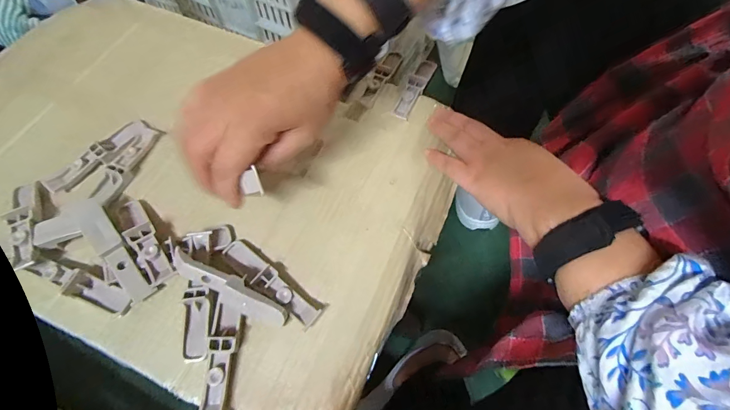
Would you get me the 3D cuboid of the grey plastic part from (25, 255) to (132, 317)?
[{"bbox_3d":[-0.229,0.063,0.281,0.090,0.014,0.019,19,67,8],"label":"grey plastic part"}]

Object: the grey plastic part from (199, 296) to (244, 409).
[{"bbox_3d":[-0.105,0.115,0.257,0.020,0.016,0.081,0,65,0],"label":"grey plastic part"}]

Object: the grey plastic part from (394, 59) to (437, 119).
[{"bbox_3d":[0.054,-0.127,0.379,0.020,0.009,0.082,27,68,12],"label":"grey plastic part"}]

